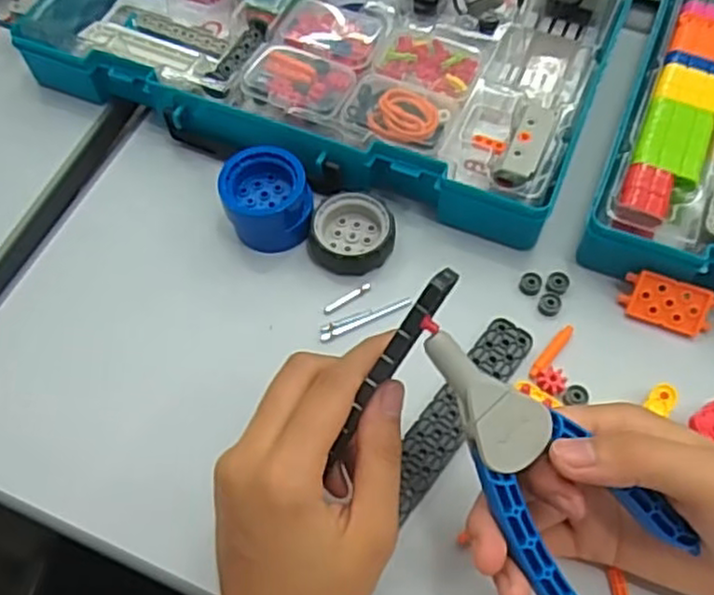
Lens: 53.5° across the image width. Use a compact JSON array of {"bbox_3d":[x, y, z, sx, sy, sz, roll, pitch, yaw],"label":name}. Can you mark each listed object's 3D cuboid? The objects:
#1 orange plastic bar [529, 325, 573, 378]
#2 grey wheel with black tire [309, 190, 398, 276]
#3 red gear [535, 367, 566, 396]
[{"bbox_3d":[0.104,0.028,0.378,0.008,0.004,0.038,34,65,20],"label":"orange plastic bar"},{"bbox_3d":[-0.002,-0.036,0.413,0.048,0.019,0.048,0,61,1],"label":"grey wheel with black tire"},{"bbox_3d":[0.101,0.043,0.368,0.014,0.004,0.013,-1,59,2],"label":"red gear"}]

